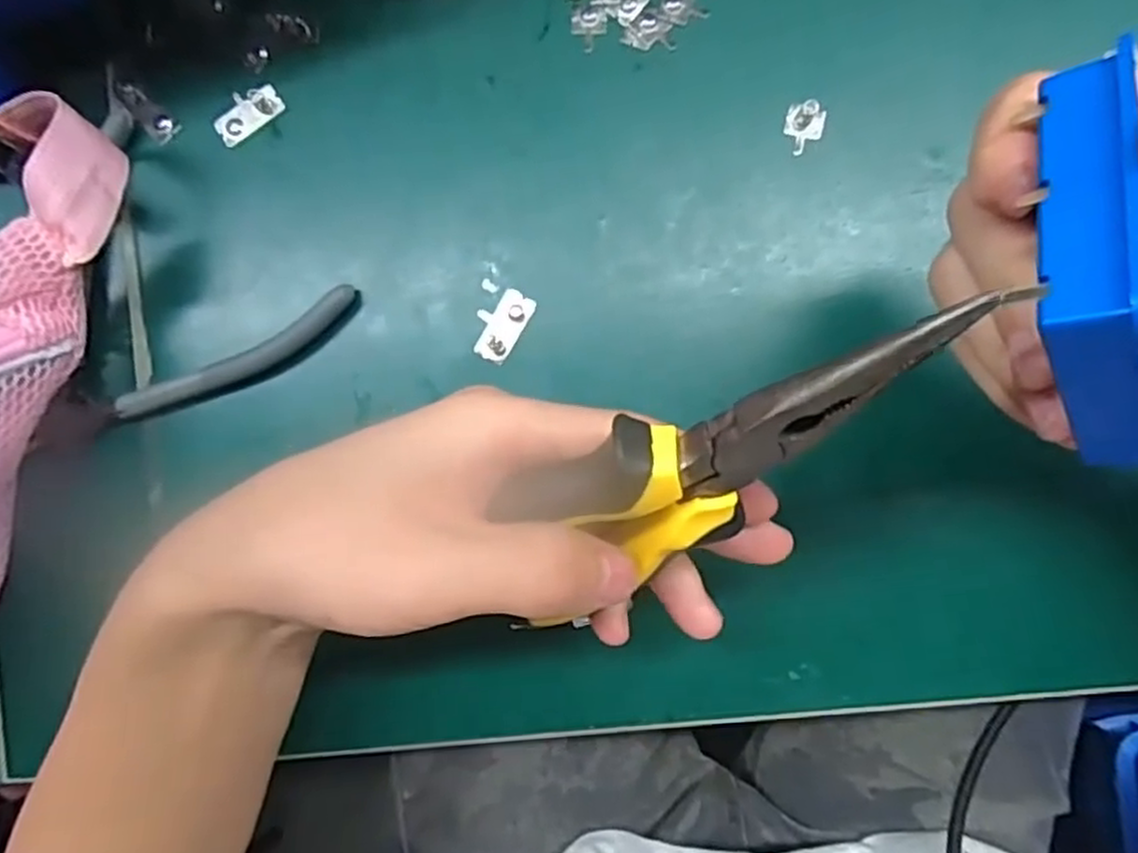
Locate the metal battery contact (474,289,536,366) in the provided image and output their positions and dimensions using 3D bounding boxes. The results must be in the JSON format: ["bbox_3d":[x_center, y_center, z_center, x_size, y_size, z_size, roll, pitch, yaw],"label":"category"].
[{"bbox_3d":[-0.028,-0.041,0.299,0.017,0.004,0.030,33,91,4],"label":"metal battery contact"}]

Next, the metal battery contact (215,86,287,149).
[{"bbox_3d":[-0.132,-0.129,0.308,0.029,0.005,0.015,-36,86,2],"label":"metal battery contact"}]

